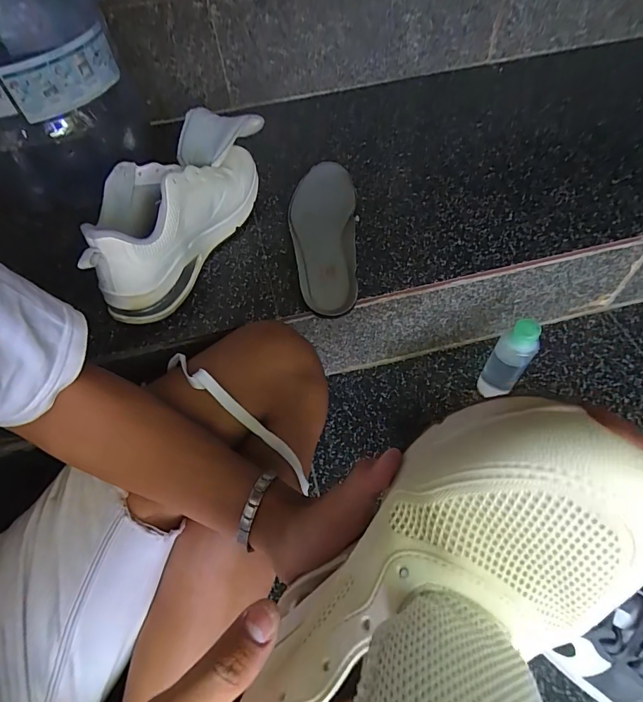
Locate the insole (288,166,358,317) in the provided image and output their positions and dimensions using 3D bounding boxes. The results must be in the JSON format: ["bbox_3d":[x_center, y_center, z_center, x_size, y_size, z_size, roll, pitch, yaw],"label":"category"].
[{"bbox_3d":[0.001,-0.153,0.541,0.085,0.026,0.263,-3,56,3],"label":"insole"}]

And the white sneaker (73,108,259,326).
[{"bbox_3d":[-0.170,-0.172,0.511,0.084,0.126,0.286,15,59,14],"label":"white sneaker"}]

